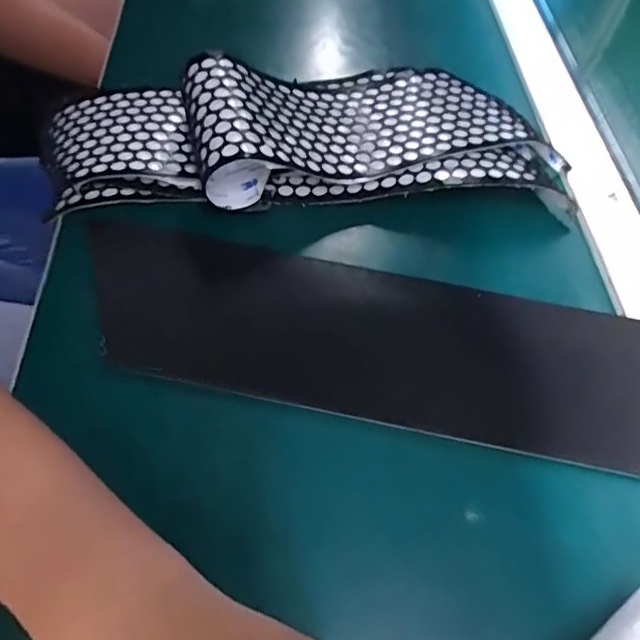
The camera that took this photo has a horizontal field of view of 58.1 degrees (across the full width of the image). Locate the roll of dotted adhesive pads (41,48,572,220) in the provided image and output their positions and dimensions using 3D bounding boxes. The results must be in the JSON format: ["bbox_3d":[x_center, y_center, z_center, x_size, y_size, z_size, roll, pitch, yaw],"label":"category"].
[{"bbox_3d":[-0.009,-0.134,0.394,0.355,0.054,0.129,-3,57,-6],"label":"roll of dotted adhesive pads"}]

